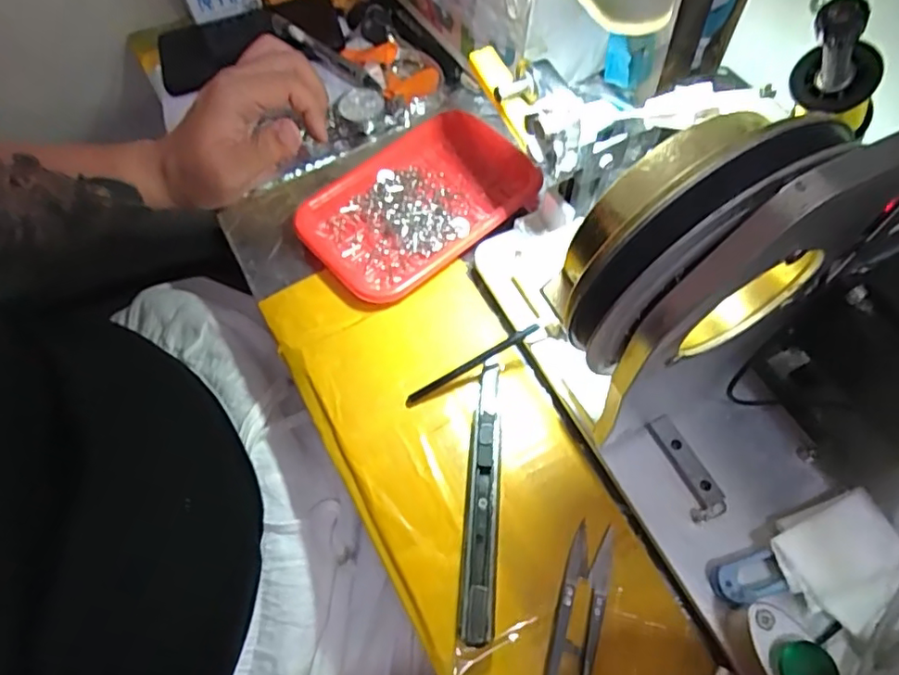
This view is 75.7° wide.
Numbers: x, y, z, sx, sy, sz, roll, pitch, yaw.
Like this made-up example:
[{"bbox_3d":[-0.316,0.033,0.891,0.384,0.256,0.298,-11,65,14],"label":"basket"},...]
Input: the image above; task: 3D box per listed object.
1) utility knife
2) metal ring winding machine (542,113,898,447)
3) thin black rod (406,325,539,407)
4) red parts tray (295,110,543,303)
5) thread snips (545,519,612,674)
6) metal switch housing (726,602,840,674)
[{"bbox_3d":[0.019,0.086,0.324,0.017,0.016,0.152,2,62,4],"label":"utility knife"},{"bbox_3d":[0.107,-0.036,0.219,0.143,0.110,0.057,-24,63,-9],"label":"metal ring winding machine"},{"bbox_3d":[0.013,0.017,0.355,0.091,0.007,0.006,-31,62,7],"label":"thin black rod"},{"bbox_3d":[-0.022,-0.099,0.422,0.111,0.022,0.172,40,71,21],"label":"red parts tray"},{"bbox_3d":[0.065,0.147,0.293,0.022,0.005,0.102,14,64,10],"label":"thread snips"},{"bbox_3d":[0.149,0.147,0.256,0.024,0.035,0.054,-20,63,-7],"label":"metal switch housing"}]

